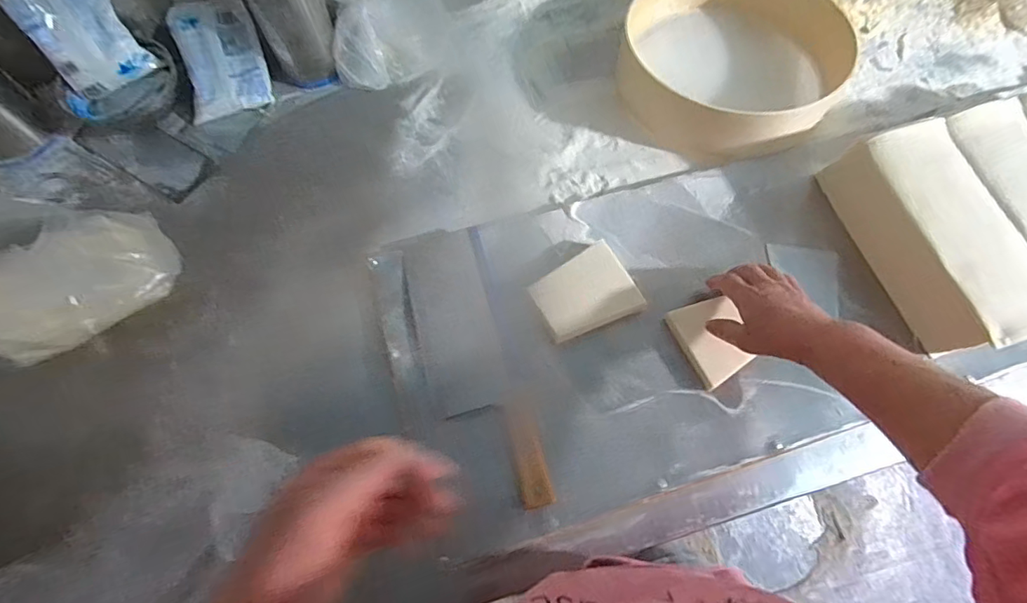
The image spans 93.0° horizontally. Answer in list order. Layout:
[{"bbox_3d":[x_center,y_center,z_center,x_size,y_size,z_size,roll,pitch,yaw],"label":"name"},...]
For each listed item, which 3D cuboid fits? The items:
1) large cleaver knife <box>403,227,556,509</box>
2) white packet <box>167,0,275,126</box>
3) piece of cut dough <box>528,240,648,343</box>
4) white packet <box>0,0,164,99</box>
[{"bbox_3d":[-0.047,0.063,0.528,0.095,0.023,0.311,-15,68,-6],"label":"large cleaver knife"},{"bbox_3d":[-0.392,-0.330,0.655,0.102,0.020,0.155,-13,91,-12],"label":"white packet"},{"bbox_3d":[0.080,-0.008,0.550,0.111,0.035,0.083,-25,73,-10],"label":"piece of cut dough"},{"bbox_3d":[-0.526,-0.330,0.596,0.100,0.125,0.017,-37,32,-19],"label":"white packet"}]

